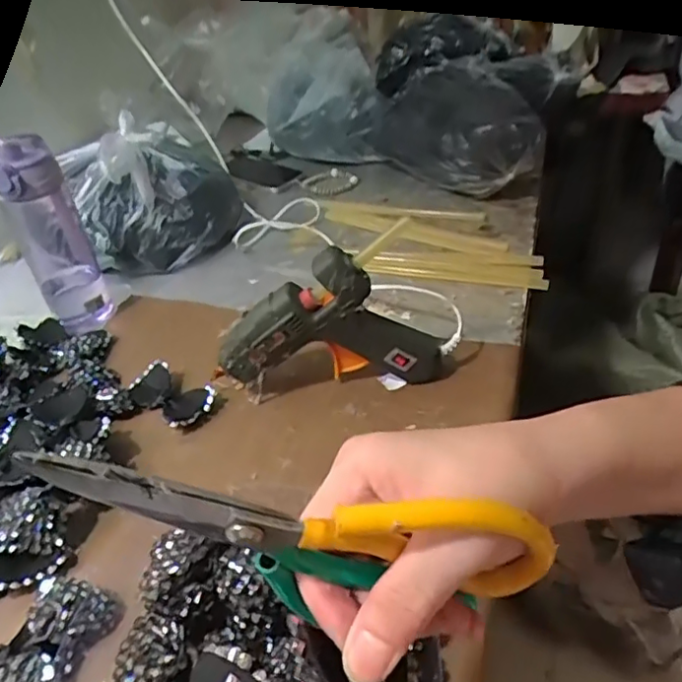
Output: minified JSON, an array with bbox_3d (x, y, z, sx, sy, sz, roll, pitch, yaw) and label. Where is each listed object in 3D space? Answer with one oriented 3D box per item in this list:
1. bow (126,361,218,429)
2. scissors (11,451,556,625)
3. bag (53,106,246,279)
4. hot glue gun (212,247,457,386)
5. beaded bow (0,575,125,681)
[{"bbox_3d":[-0.165,0.050,0.584,0.093,0.022,0.051,28,49,37],"label":"bow"},{"bbox_3d":[-0.010,0.067,0.196,0.169,0.057,0.010,14,34,-15],"label":"scissors"},{"bbox_3d":[-0.254,-0.204,0.832,0.215,0.147,0.182,-23,40,-19],"label":"bag"},{"bbox_3d":[-0.011,-0.011,0.541,0.208,0.141,0.035,-4,37,4],"label":"hot glue gun"},{"bbox_3d":[-0.184,0.200,0.385,0.054,0.029,0.089,8,40,19],"label":"beaded bow"}]

